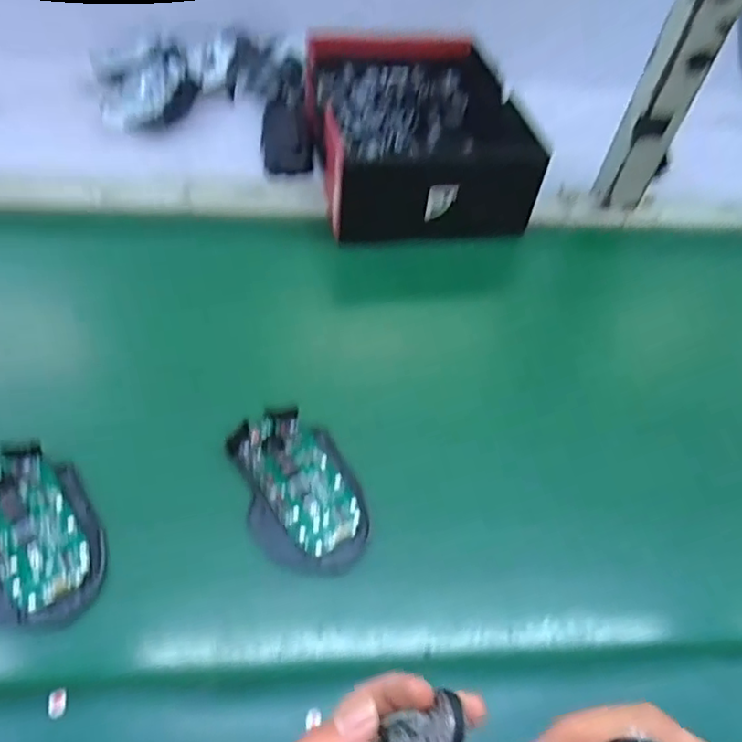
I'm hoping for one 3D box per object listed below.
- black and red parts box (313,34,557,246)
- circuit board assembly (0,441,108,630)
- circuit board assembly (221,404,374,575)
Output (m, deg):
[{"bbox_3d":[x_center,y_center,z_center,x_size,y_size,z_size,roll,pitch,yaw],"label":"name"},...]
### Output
[{"bbox_3d":[0.052,-0.251,0.635,0.214,0.105,0.213,-8,54,-11],"label":"black and red parts box"},{"bbox_3d":[-0.205,0.095,0.359,0.071,0.021,0.115,-21,58,-20],"label":"circuit board assembly"},{"bbox_3d":[-0.046,0.075,0.393,0.072,0.025,0.113,-15,56,-16],"label":"circuit board assembly"}]

